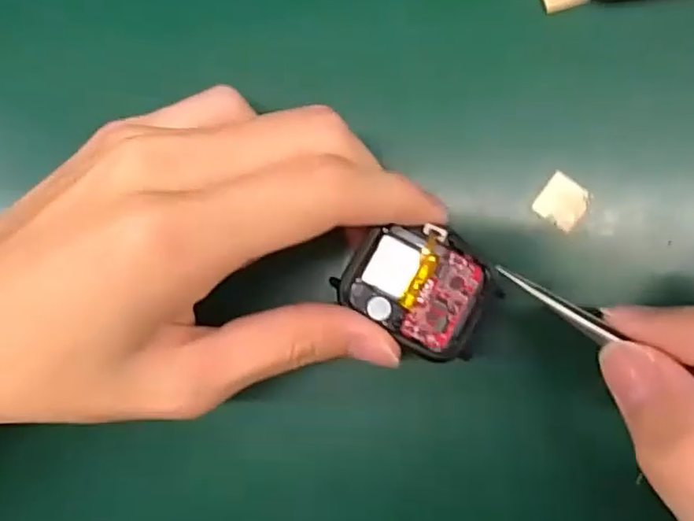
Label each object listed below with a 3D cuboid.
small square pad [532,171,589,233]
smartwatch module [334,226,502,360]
[{"bbox_3d":[0.073,-0.020,0.211,0.015,0.004,0.015,35,94,7],"label":"small square pad"},{"bbox_3d":[0.023,0.007,0.196,0.045,0.010,0.035,30,93,8],"label":"smartwatch module"}]

